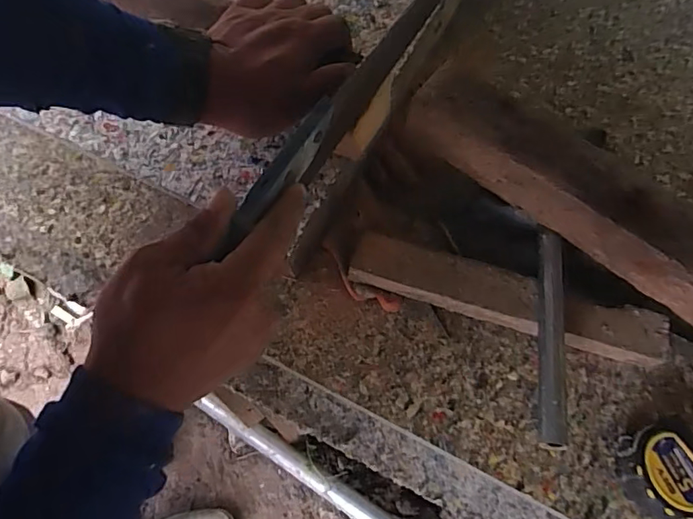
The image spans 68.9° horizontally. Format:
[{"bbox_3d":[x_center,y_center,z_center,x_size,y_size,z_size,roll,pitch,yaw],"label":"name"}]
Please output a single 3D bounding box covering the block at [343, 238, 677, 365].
[{"bbox_3d":[0.142,0.034,0.453,0.278,0.027,0.043,15,65,6],"label":"block"}]

